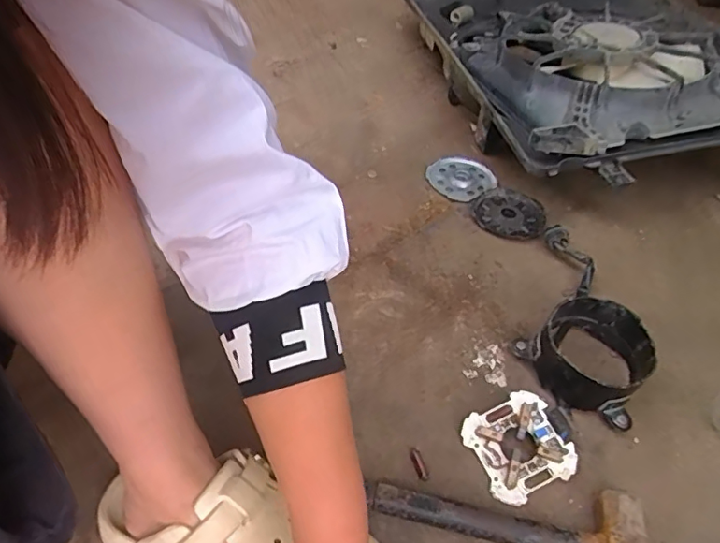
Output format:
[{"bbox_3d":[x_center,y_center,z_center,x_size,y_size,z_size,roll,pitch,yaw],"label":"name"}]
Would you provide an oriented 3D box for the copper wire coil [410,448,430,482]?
[{"bbox_3d":[0.057,0.183,0.500,0.009,0.006,0.031,-14,50,-15],"label":"copper wire coil"}]

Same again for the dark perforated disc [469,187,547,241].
[{"bbox_3d":[0.217,-0.083,0.770,0.100,0.014,0.109,2,48,-2],"label":"dark perforated disc"}]

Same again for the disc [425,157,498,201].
[{"bbox_3d":[0.156,-0.152,0.834,0.094,0.009,0.106,-27,55,-25],"label":"disc"}]

